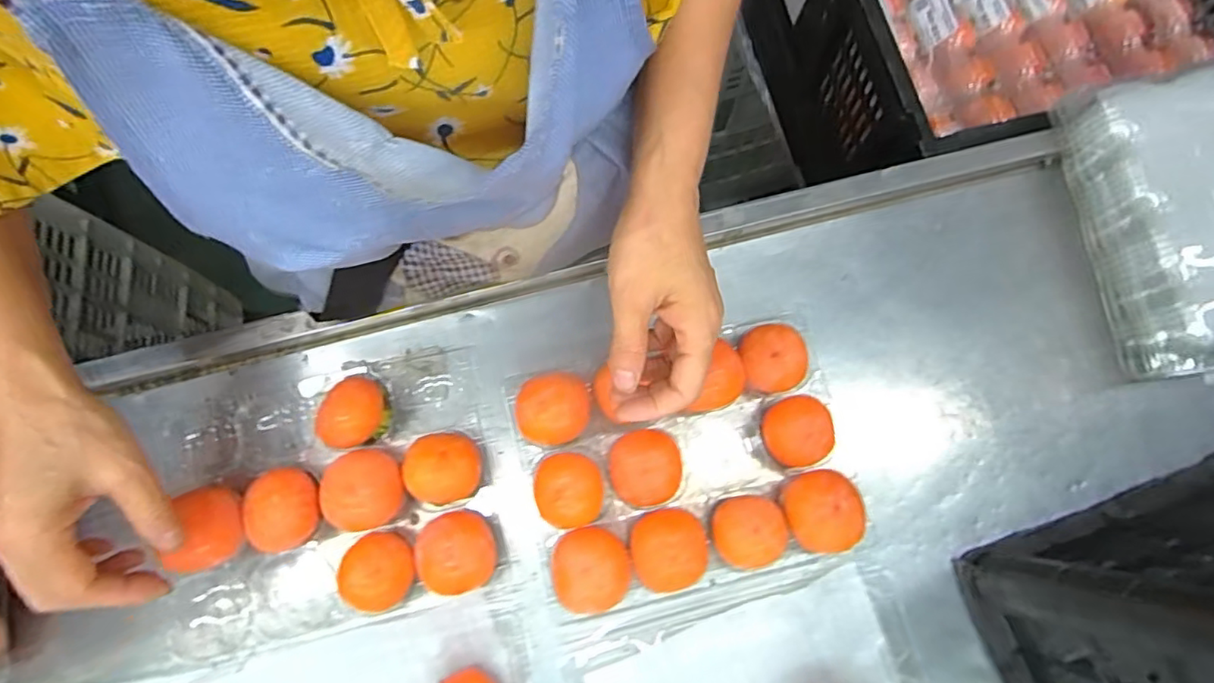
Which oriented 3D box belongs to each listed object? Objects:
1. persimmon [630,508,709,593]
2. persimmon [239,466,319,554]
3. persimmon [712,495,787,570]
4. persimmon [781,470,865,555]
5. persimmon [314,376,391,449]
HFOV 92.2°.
[{"bbox_3d":[0.039,0.137,0.386,0.046,0.035,0.048,0,75,-2],"label":"persimmon"},{"bbox_3d":[-0.213,0.111,0.382,0.048,0.038,0.050,-13,76,-5],"label":"persimmon"},{"bbox_3d":[0.092,0.125,0.386,0.044,0.044,0.042,0,75,-2],"label":"persimmon"},{"bbox_3d":[0.142,0.111,0.386,0.048,0.039,0.051,-13,76,-5],"label":"persimmon"},{"bbox_3d":[-0.169,0.051,0.398,0.040,0.044,0.048,24,76,4],"label":"persimmon"}]

